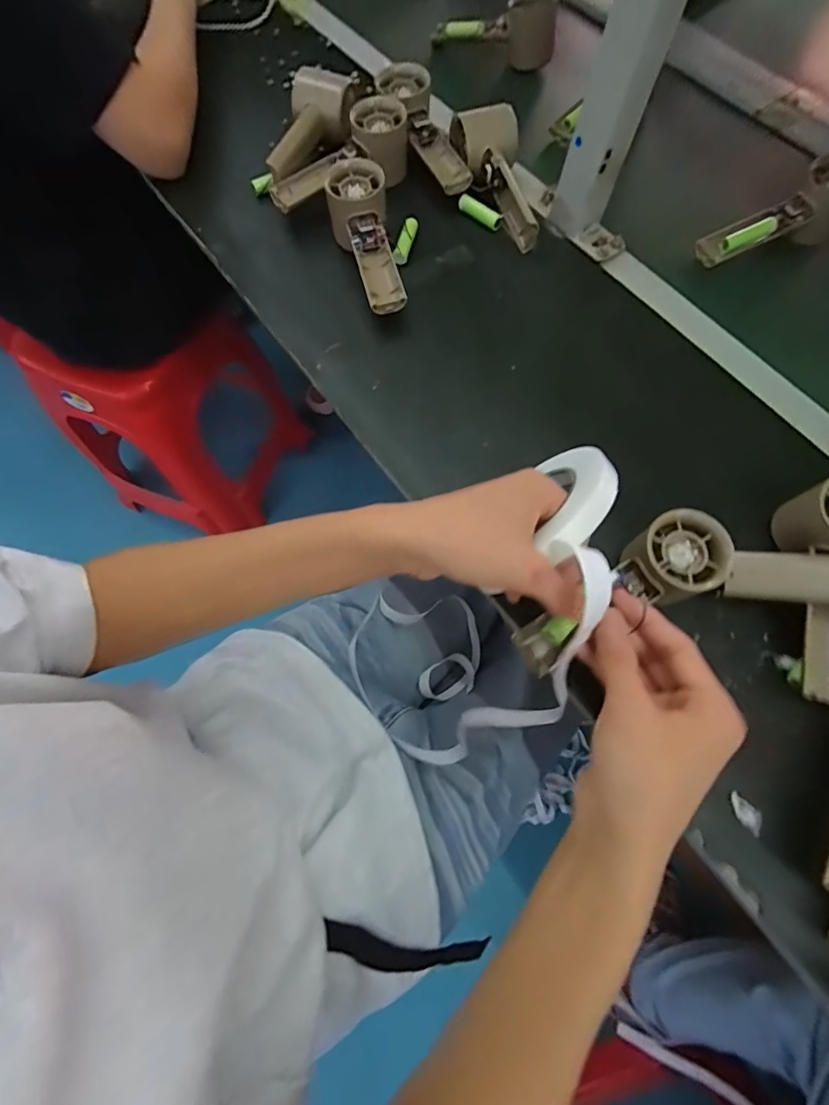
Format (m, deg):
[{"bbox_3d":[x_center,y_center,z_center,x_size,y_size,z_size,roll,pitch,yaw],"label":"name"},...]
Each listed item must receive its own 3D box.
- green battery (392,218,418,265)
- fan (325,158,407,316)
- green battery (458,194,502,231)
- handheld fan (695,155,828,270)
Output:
[{"bbox_3d":[-0.009,-0.313,0.479,0.013,0.012,0.048,22,90,7],"label":"green battery"},{"bbox_3d":[-0.045,-0.295,0.454,0.054,0.053,0.154,-13,71,-5],"label":"fan"},{"bbox_3d":[0.067,-0.350,0.491,0.048,0.016,0.014,33,73,11],"label":"green battery"},{"bbox_3d":[0.361,-0.331,0.477,0.157,0.046,0.052,-23,71,7],"label":"handheld fan"}]

